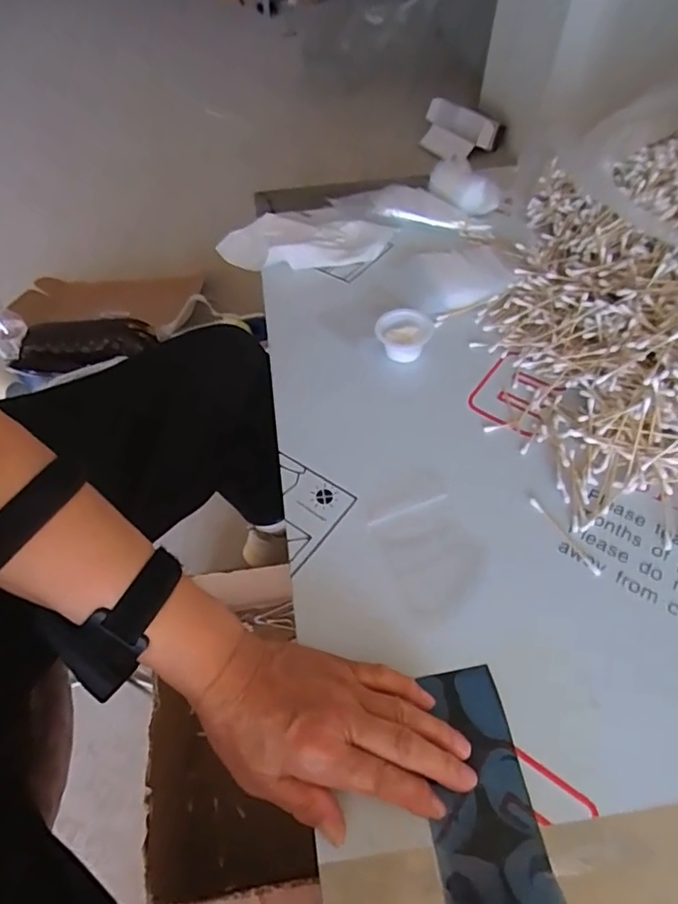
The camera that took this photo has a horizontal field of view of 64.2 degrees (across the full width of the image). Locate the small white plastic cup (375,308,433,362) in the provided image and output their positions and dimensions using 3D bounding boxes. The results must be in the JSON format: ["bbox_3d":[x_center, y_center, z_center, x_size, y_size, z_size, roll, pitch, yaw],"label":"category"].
[{"bbox_3d":[0.066,-0.116,0.529,0.049,0.030,0.049,-2,55,2],"label":"small white plastic cup"}]

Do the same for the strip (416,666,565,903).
[{"bbox_3d":[0.085,0.215,0.292,0.059,0.025,0.187,-6,45,-1],"label":"strip"}]

